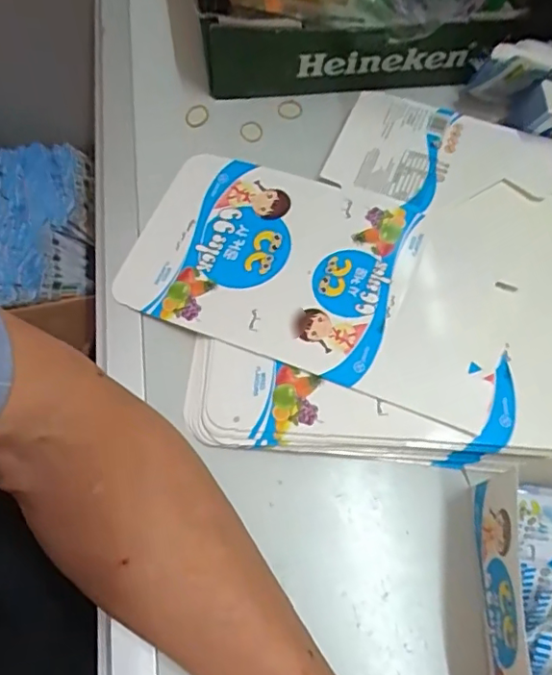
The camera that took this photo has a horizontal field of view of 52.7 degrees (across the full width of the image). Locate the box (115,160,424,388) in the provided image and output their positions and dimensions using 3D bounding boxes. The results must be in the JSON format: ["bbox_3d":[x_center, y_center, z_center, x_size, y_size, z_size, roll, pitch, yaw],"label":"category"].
[{"bbox_3d":[-0.005,-0.055,0.381,0.184,0.008,0.134,21,67,6],"label":"box"}]

